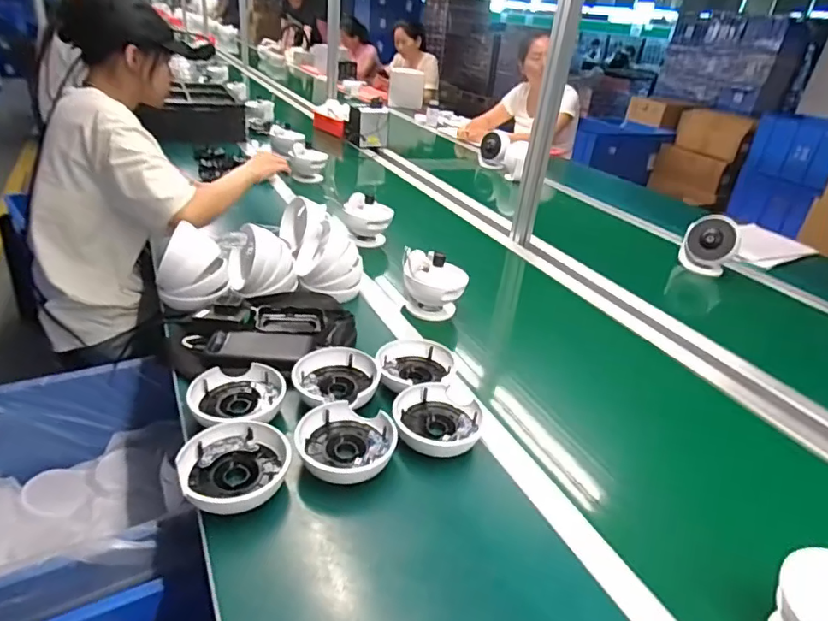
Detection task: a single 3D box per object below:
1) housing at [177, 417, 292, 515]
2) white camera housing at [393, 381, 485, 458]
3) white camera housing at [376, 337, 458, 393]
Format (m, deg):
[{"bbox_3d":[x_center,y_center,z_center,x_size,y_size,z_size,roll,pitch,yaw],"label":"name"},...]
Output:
[{"bbox_3d":[-0.200,0.172,0.583,0.118,0.027,0.112,5,34,-3],"label":"housing"},{"bbox_3d":[0.031,0.143,0.694,0.114,0.034,0.117,5,34,-3],"label":"white camera housing"},{"bbox_3d":[0.002,0.087,0.786,0.112,0.045,0.106,8,34,2],"label":"white camera housing"}]

